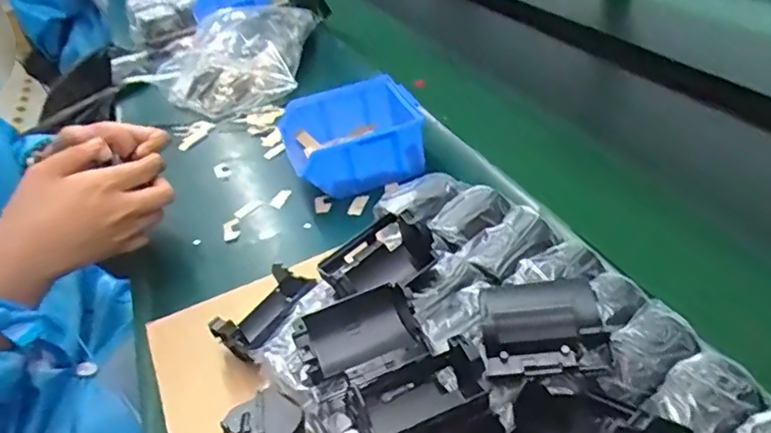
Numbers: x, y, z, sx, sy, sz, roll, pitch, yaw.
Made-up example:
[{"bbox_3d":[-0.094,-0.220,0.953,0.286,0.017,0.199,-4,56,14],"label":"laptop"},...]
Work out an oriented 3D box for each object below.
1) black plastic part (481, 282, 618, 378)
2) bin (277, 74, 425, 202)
[{"bbox_3d":[0.091,0.064,0.330,0.075,0.039,0.044,-2,37,7],"label":"black plastic part"},{"bbox_3d":[-0.032,-0.083,0.613,0.131,0.061,0.126,-17,38,-14],"label":"bin"}]

